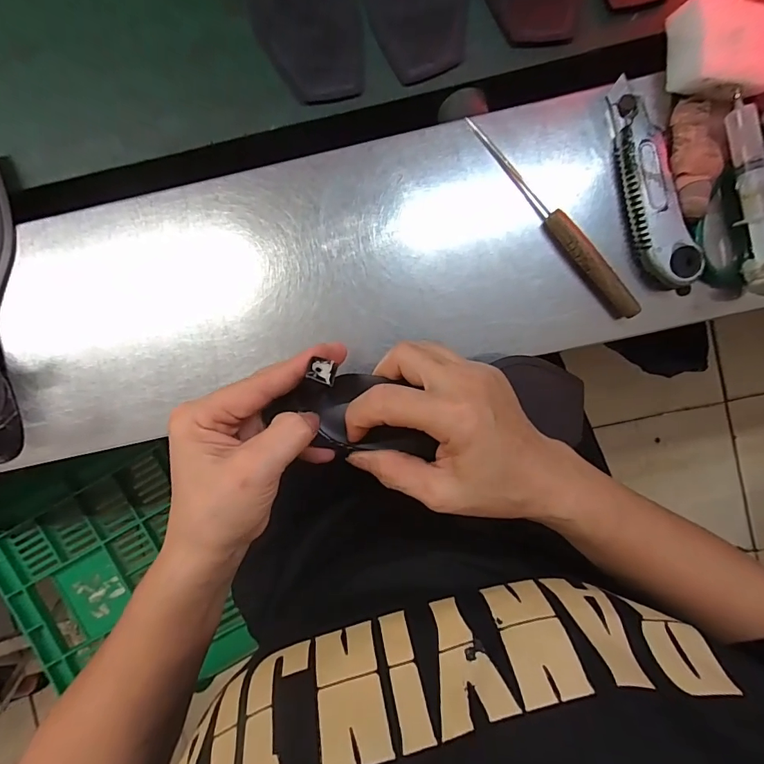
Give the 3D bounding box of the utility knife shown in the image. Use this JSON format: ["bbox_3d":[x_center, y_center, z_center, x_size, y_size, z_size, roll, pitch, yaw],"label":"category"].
[{"bbox_3d":[0.202,-0.149,0.337,0.037,0.029,0.164,-21,91,2],"label":"utility knife"}]

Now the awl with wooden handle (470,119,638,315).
[{"bbox_3d":[0.132,-0.127,0.341,0.014,0.019,0.195,-40,90,3],"label":"awl with wooden handle"}]

